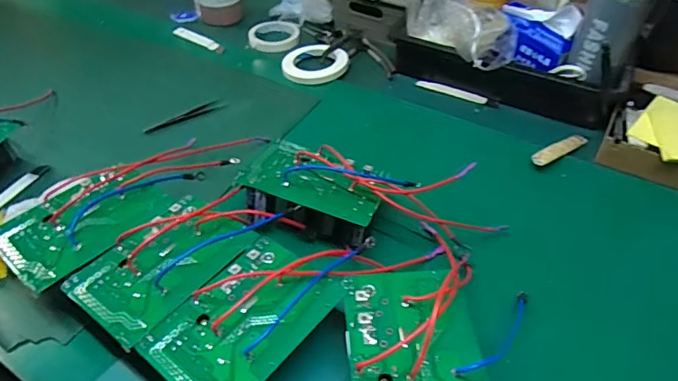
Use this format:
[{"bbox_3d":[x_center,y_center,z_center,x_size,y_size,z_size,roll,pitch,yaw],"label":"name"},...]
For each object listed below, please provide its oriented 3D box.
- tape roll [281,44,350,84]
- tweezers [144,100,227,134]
[{"bbox_3d":[-0.043,-0.230,0.850,0.115,0.018,0.117,0,44,0],"label":"tape roll"},{"bbox_3d":[-0.237,-0.113,0.743,0.126,0.009,0.020,-24,49,-22],"label":"tweezers"}]

